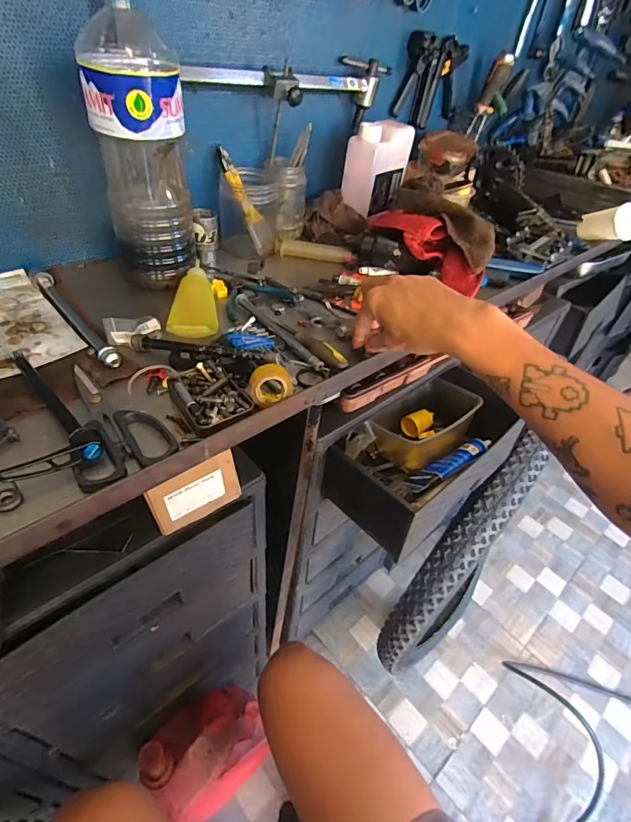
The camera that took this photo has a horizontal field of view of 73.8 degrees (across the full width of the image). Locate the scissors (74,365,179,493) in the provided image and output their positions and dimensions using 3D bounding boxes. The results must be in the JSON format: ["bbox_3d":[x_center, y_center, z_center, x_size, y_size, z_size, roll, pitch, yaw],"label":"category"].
[{"bbox_3d":[-0.197,0.005,0.396,0.081,0.011,0.170,-24,50,-28],"label":"scissors"}]

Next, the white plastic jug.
[{"bbox_3d":[0.113,-0.451,0.773,0.077,0.133,0.116,27,47,21],"label":"white plastic jug"}]

